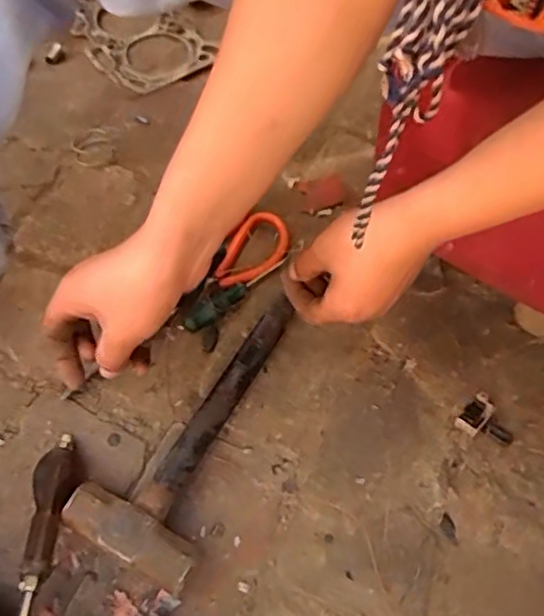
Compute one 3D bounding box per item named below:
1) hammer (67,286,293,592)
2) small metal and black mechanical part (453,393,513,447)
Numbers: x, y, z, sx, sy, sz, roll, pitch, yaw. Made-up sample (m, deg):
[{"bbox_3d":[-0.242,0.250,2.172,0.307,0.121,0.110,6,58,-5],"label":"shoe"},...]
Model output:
[{"bbox_3d":[-0.052,0.089,0.508,0.100,0.040,0.245,26,59,12],"label":"hammer"},{"bbox_3d":[0.186,0.099,0.541,0.039,0.008,0.046,-38,67,-24],"label":"small metal and black mechanical part"}]

